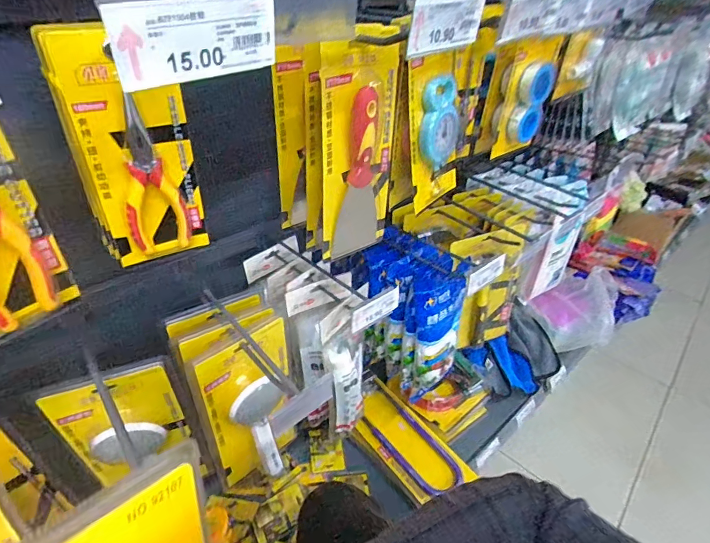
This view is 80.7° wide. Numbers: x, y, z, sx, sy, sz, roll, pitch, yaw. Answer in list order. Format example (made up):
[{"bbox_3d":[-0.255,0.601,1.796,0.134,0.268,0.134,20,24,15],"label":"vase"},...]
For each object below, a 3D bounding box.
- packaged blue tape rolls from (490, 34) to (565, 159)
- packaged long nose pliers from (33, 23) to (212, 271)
[{"bbox_3d":[0.252,-0.254,0.612,0.089,0.152,0.030,-19,41,-25],"label":"packaged blue tape rolls"},{"bbox_3d":[-0.203,-0.105,0.389,0.098,0.209,0.021,-16,40,-22],"label":"packaged long nose pliers"}]

